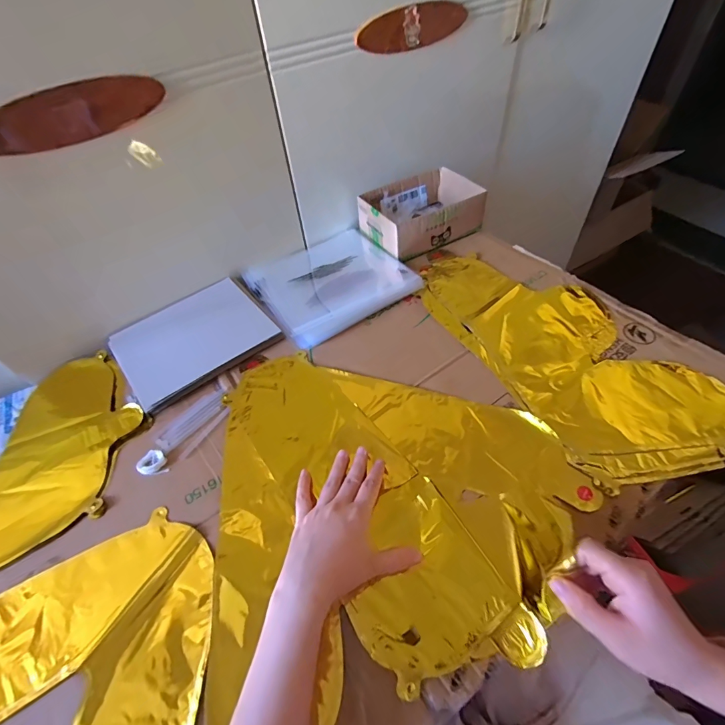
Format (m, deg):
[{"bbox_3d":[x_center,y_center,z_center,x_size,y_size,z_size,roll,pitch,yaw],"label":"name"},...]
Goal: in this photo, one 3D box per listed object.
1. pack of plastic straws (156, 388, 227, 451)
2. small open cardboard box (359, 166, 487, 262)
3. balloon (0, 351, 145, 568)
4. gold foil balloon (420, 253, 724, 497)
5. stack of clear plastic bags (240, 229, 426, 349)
[{"bbox_3d":[-0.206,0.067,0.472,0.034,0.007,0.094,32,59,28],"label":"pack of plastic straws"},{"bbox_3d":[0.102,-0.262,0.678,0.183,0.066,0.147,-27,52,-17],"label":"small open cardboard box"},{"bbox_3d":[-0.458,0.153,0.432,0.402,0.029,0.233,-29,53,-18],"label":"balloon"},{"bbox_3d":[0.252,-0.036,0.505,0.209,0.018,0.406,-23,51,-14],"label":"gold foil balloon"},{"bbox_3d":[-0.052,-0.134,0.614,0.221,0.018,0.209,-29,53,-18],"label":"stack of clear plastic bags"}]

